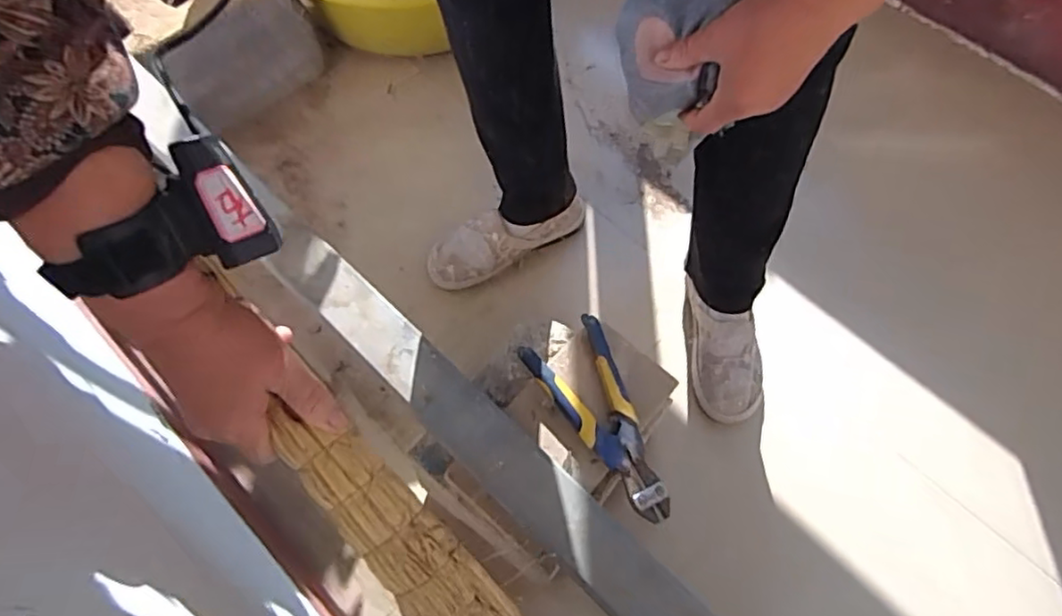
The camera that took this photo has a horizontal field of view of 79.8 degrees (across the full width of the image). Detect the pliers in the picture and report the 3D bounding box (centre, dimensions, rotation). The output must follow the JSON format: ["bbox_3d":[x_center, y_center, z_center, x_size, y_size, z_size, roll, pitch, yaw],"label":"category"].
[{"bbox_3d":[0.075,0.108,0.617,0.082,0.020,0.200,-27,67,-14],"label":"pliers"}]

